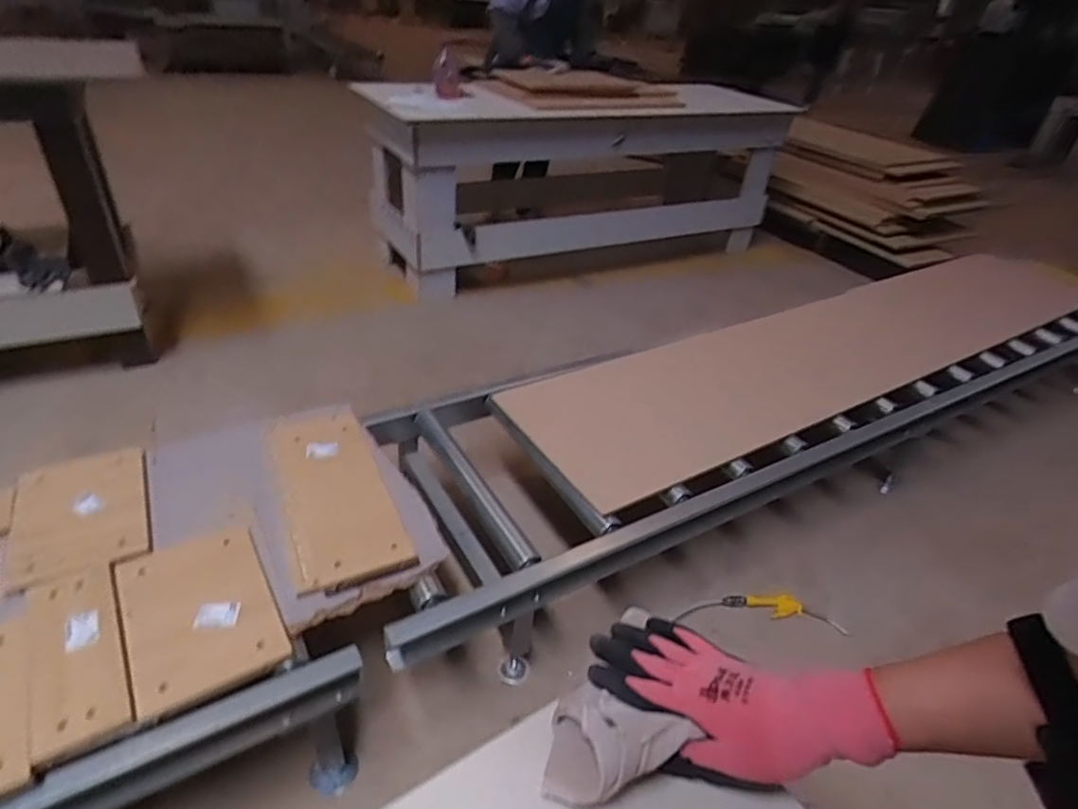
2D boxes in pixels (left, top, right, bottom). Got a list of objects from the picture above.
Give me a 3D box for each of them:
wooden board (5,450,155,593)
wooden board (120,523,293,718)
[{"bbox_3d":[-0.804,0.182,1.090,0.200,0.017,0.304,-15,39,-26],"label":"wooden board"},{"bbox_3d":[-0.515,0.304,0.947,0.194,0.018,0.270,-17,40,-28],"label":"wooden board"}]

